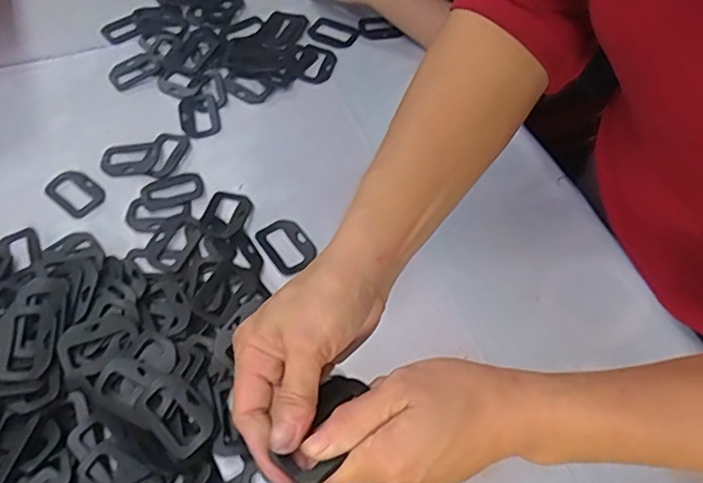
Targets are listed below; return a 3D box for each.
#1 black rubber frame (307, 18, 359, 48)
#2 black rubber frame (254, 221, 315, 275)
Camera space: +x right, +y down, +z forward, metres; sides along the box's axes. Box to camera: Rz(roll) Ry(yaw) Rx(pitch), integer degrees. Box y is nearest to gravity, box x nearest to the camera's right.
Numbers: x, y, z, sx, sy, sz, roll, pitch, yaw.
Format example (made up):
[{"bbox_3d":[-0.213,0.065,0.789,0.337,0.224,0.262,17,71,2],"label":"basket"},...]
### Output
[{"bbox_3d":[-0.023,-0.267,0.750,0.063,0.005,0.042,22,57,15],"label":"black rubber frame"},{"bbox_3d":[-0.061,0.003,0.560,0.040,0.008,0.060,-30,60,-20],"label":"black rubber frame"}]

